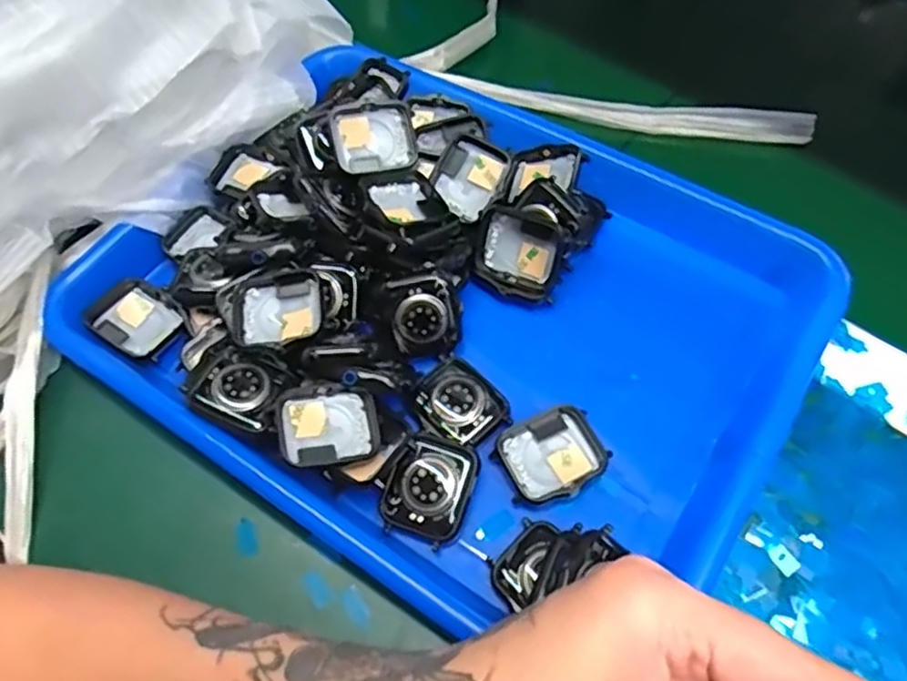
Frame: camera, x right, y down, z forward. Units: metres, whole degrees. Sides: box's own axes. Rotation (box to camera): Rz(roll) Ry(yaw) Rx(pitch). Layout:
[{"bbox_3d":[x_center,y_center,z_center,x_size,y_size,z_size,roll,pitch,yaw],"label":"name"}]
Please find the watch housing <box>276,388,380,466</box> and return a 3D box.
[{"bbox_3d":[-0.055,0.039,0.307,0.043,0.008,0.034,0,59,-18],"label":"watch housing"}]

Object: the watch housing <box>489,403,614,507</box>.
[{"bbox_3d":[0.044,0.052,0.315,0.046,0.008,0.038,-24,61,-11],"label":"watch housing"}]

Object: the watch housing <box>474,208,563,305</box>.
[{"bbox_3d":[0.032,-0.042,0.355,0.043,0.037,0.010,28,26,6],"label":"watch housing"}]

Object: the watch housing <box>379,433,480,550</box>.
[{"bbox_3d":[-0.010,0.065,0.305,0.035,0.009,0.043,21,77,7],"label":"watch housing"}]

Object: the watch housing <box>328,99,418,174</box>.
[{"bbox_3d":[-0.041,-0.105,0.363,0.043,0.006,0.036,-15,91,-14],"label":"watch housing"}]

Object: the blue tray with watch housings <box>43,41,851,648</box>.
[{"bbox_3d":[-0.005,-0.022,0.344,0.328,0.054,0.254,29,65,18],"label":"blue tray with watch housings"}]

